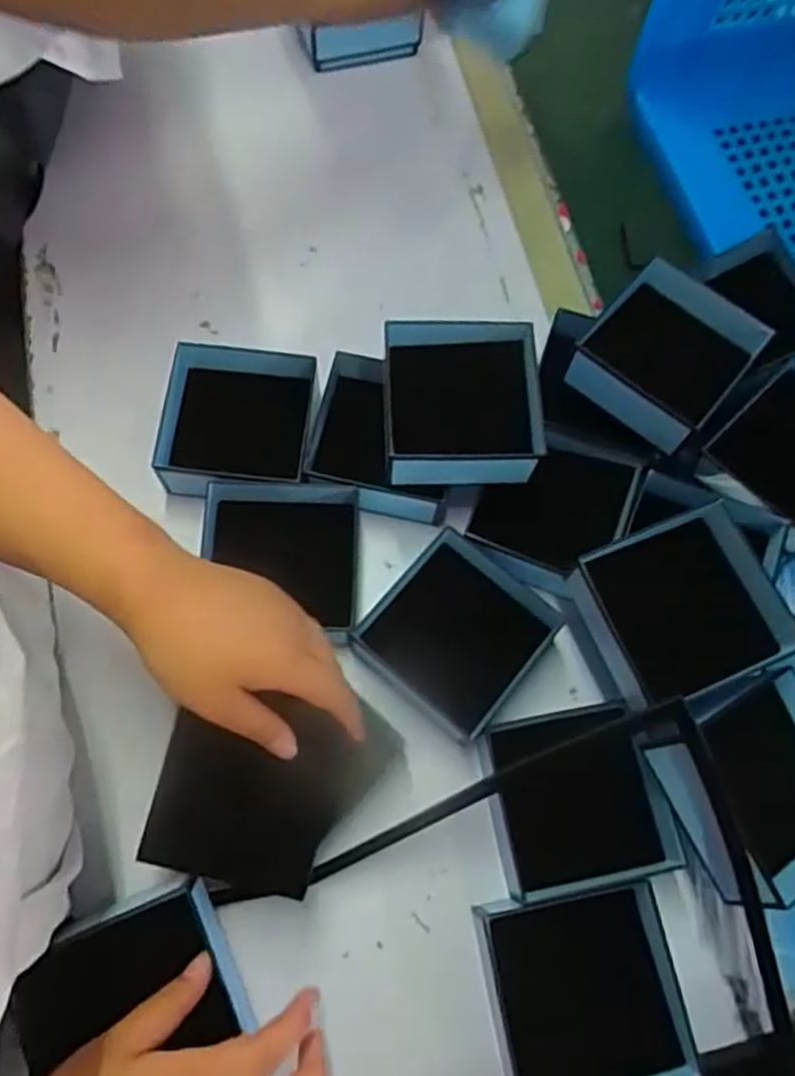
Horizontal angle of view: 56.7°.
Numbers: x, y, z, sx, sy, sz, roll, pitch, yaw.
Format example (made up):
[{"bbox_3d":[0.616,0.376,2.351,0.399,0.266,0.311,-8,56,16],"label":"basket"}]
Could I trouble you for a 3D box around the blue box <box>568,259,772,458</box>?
[{"bbox_3d":[0.181,-0.124,0.509,0.100,0.043,0.108,39,73,10],"label":"blue box"}]

